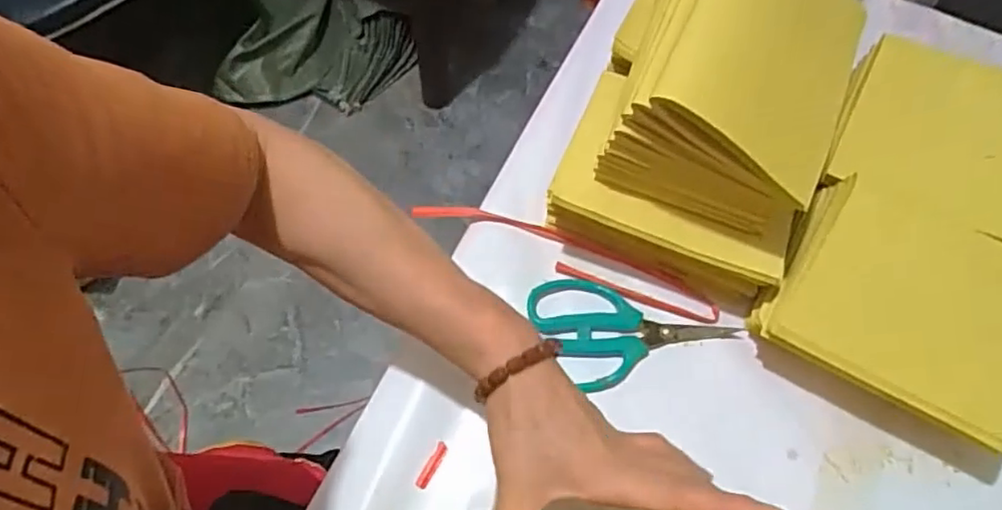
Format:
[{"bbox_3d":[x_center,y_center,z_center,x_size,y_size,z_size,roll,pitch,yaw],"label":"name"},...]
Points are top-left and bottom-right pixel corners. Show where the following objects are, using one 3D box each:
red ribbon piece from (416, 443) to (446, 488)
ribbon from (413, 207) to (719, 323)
[{"bbox_3d":[-0.046,0.142,0.426,0.008,0.004,0.032,27,69,11],"label":"red ribbon piece"},{"bbox_3d":[0.050,-0.002,0.483,0.238,0.010,0.031,20,67,8],"label":"ribbon"}]

